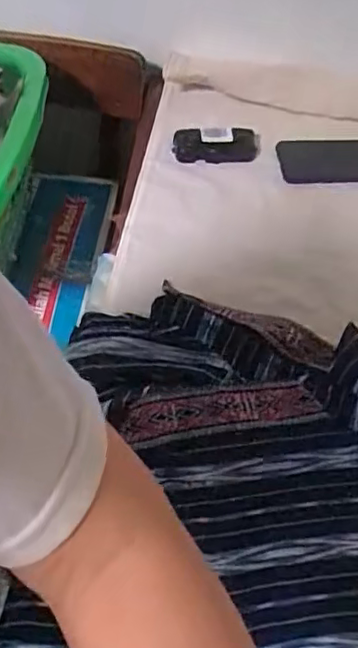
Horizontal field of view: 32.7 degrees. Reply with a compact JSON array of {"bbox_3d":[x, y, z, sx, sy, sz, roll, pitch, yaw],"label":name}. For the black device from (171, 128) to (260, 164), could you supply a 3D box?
[{"bbox_3d":[0.049,-0.233,0.798,0.112,0.037,0.039,3,56,-1],"label":"black device"}]

